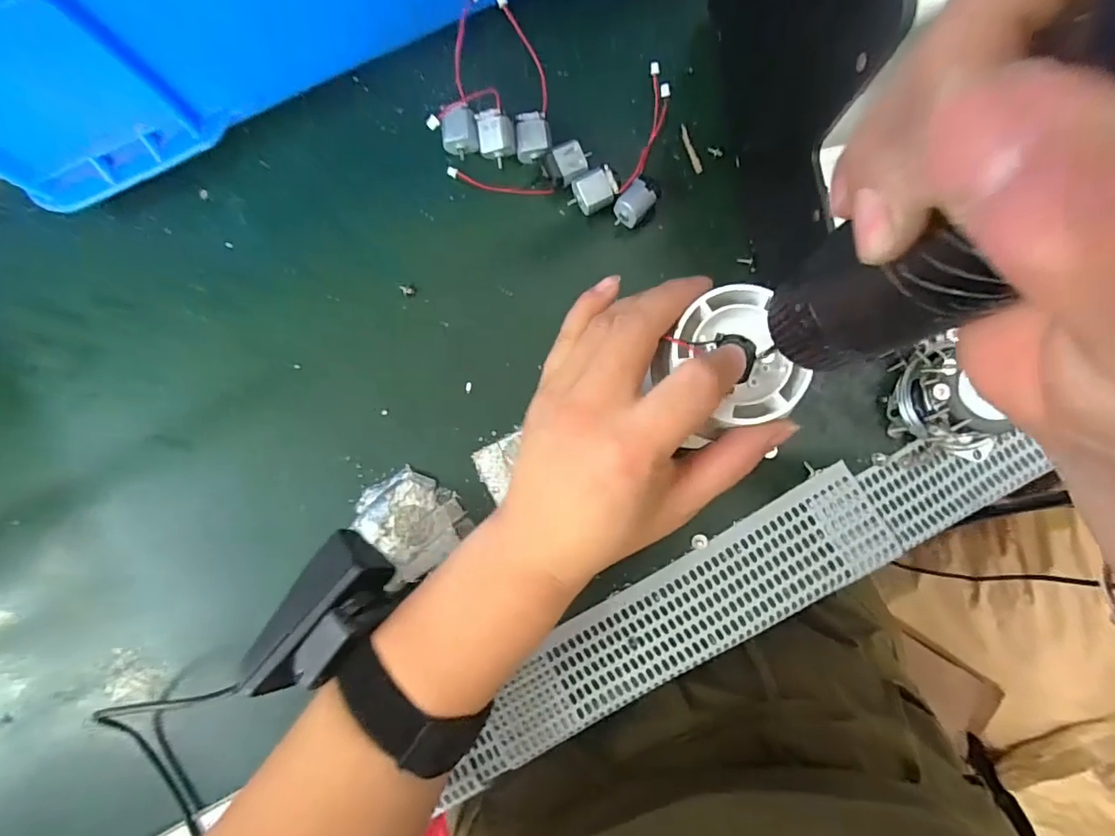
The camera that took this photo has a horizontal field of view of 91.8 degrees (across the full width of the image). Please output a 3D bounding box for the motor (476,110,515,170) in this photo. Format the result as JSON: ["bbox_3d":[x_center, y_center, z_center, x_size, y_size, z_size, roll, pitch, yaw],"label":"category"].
[{"bbox_3d":[-0.033,-0.149,0.289,0.019,0.018,0.025,-6,86,1],"label":"motor"}]

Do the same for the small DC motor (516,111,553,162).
[{"bbox_3d":[-0.013,-0.151,0.292,0.019,0.013,0.025,-5,86,1],"label":"small DC motor"}]

